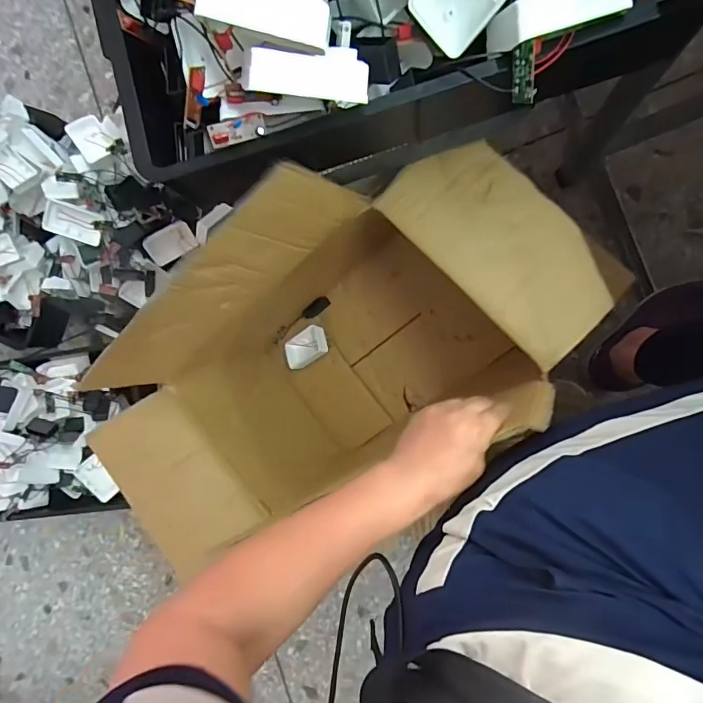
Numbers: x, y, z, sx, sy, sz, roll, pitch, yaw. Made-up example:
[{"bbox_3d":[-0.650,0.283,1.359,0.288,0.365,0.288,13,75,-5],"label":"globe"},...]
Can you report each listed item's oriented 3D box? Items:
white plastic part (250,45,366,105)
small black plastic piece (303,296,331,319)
[{"bbox_3d":[-0.031,-0.202,0.331,0.086,0.018,0.032,-7,123,-19],"label":"white plastic part"},{"bbox_3d":[-0.066,-0.083,0.863,0.056,0.014,0.025,-35,82,8],"label":"small black plastic piece"}]

